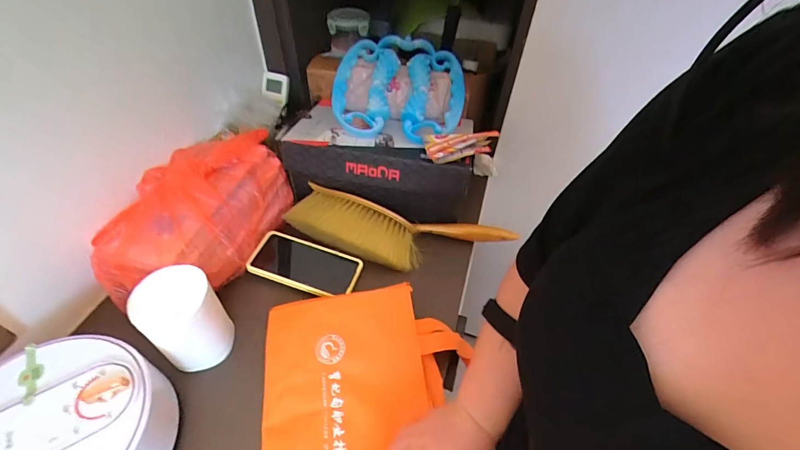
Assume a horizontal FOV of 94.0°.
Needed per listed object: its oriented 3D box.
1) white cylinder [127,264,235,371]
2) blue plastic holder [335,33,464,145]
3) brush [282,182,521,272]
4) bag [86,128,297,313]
[{"bbox_3d":[-0.268,0.121,0.472,0.082,0.124,0.079,2,47,-2],"label":"white cylinder"},{"bbox_3d":[-0.001,-0.247,0.690,0.230,0.055,0.217,6,69,-2],"label":"blue plastic holder"},{"bbox_3d":[0.003,0.013,0.632,0.370,0.061,0.106,8,47,5],"label":"brush"},{"bbox_3d":[-0.305,-0.025,0.566,0.178,0.114,0.295,13,48,9],"label":"bag"}]

